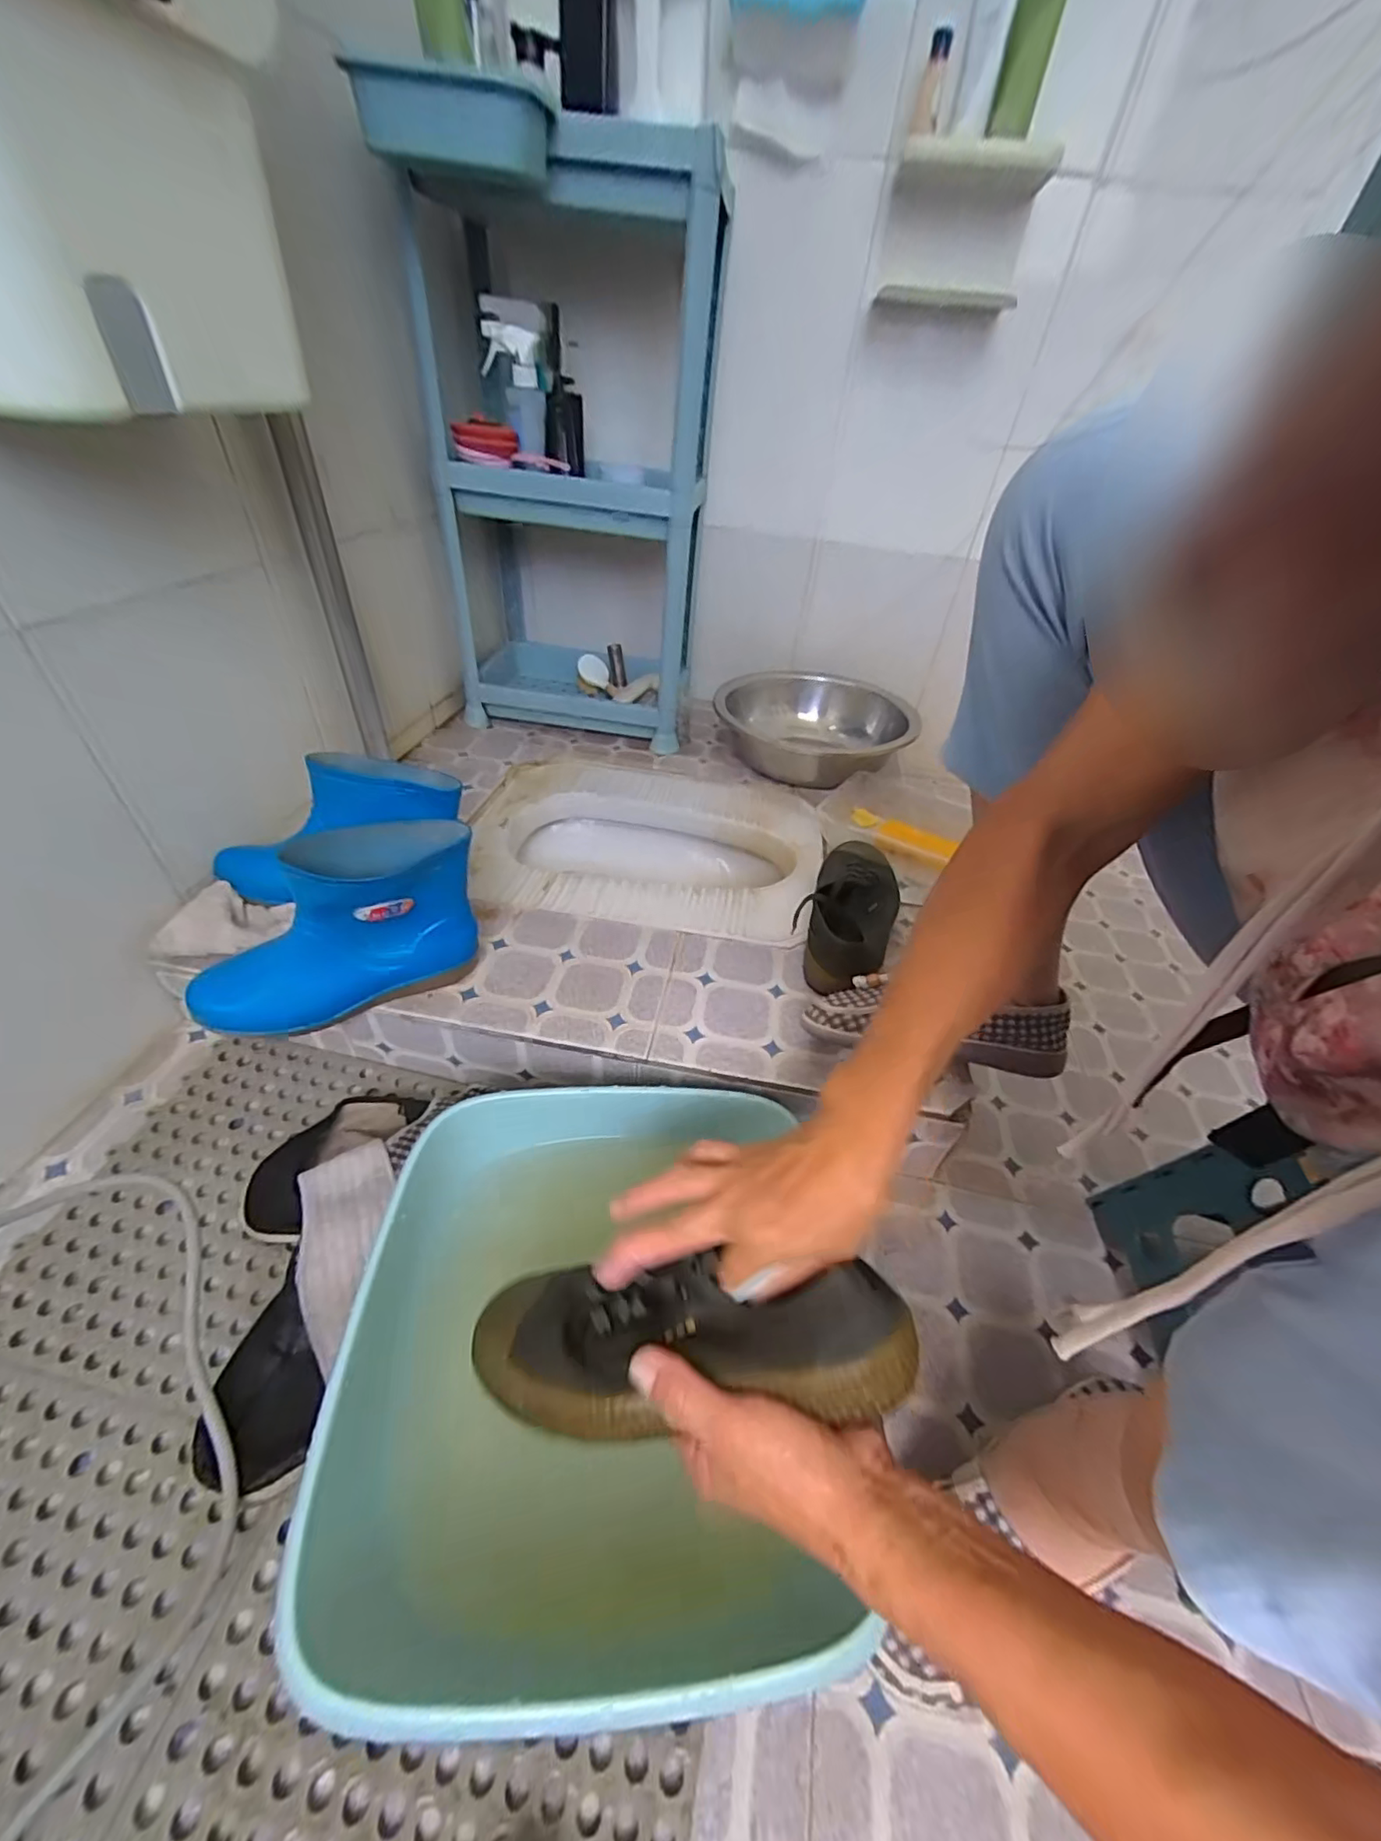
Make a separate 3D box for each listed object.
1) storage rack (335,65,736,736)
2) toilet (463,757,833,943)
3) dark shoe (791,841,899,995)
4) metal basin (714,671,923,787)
[{"bbox_3d":[-0.190,-0.668,0.912,0.416,0.679,0.311,5,42,-1],"label":"storage rack"},{"bbox_3d":[-0.070,-0.092,0.870,0.472,0.118,0.378,10,42,3],"label":"toilet"},{"bbox_3d":[0.184,-0.021,0.683,0.100,0.068,0.244,19,44,14],"label":"dark shoe"},{"bbox_3d":[0.200,-0.322,1.012,0.308,0.108,0.314,4,42,-4],"label":"metal basin"}]

